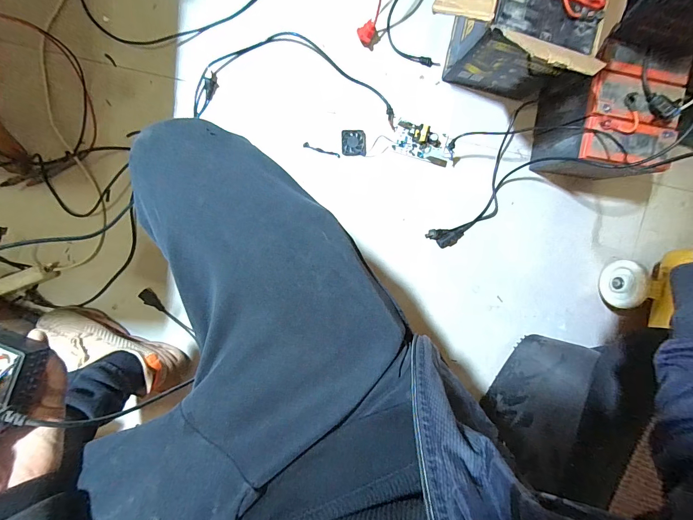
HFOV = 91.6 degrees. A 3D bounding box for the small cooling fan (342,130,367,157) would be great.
[{"bbox_3d":[0.016,-0.255,0.734,0.052,0.012,0.052,-1,97,-7],"label":"small cooling fan"}]

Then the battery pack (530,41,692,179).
[{"bbox_3d":[0.519,-0.274,0.694,0.170,0.185,0.195,1,96,-7],"label":"battery pack"}]

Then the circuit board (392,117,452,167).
[{"bbox_3d":[0.170,-0.258,0.738,0.132,0.026,0.069,15,95,-9],"label":"circuit board"}]

